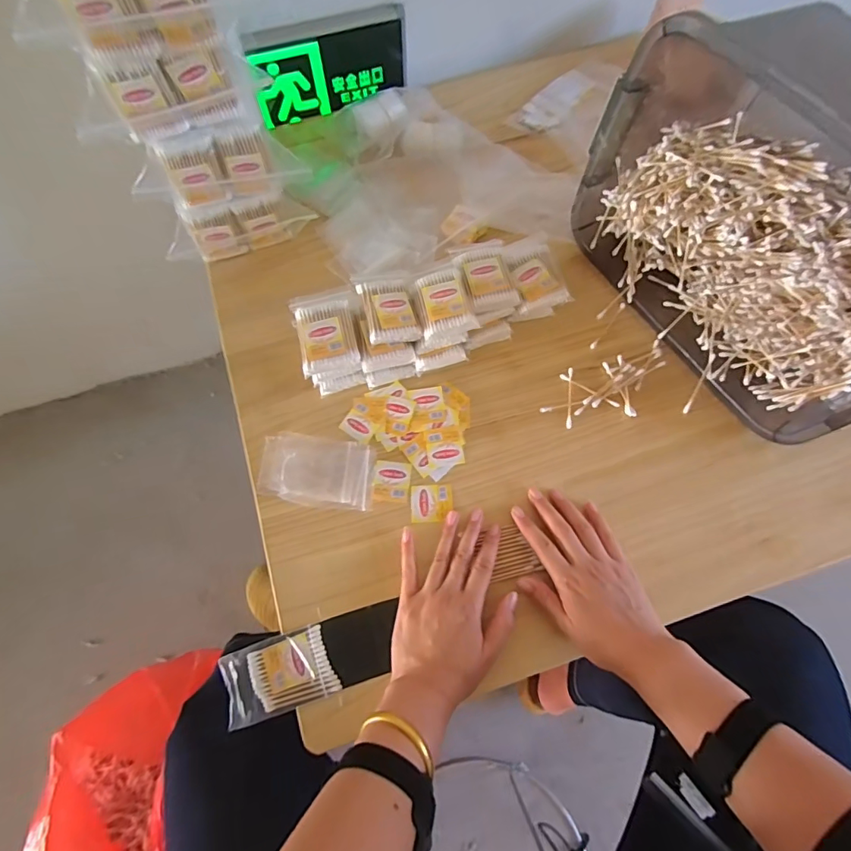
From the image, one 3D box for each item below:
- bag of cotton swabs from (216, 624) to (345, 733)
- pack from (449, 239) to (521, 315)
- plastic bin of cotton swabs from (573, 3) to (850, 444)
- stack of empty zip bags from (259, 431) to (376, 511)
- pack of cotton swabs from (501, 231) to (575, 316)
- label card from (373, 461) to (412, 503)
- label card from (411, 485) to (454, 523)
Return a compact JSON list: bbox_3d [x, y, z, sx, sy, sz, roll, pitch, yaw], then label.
[{"bbox_3d":[-0.139,0.235,0.456,0.100,0.007,0.065,-20,72,-6],"label":"bag of cotton swabs"},{"bbox_3d":[0.067,-0.169,0.535,0.057,0.014,0.090,-16,70,-5],"label":"pack"},{"bbox_3d":[0.352,-0.209,0.477,0.214,0.236,0.419,-32,74,-9],"label":"plastic bin of cotton swabs"},{"bbox_3d":[-0.115,0.047,0.515,0.121,0.011,0.074,8,72,4],"label":"stack of empty zip bags"},{"bbox_3d":[0.121,-0.172,0.551,0.065,0.026,0.087,-18,79,-16],"label":"pack of cotton swabs"},{"bbox_3d":[-0.036,0.060,0.520,0.038,0.004,0.043,4,72,3],"label":"label card"},{"bbox_3d":[0.007,0.082,0.511,0.043,0.004,0.040,-4,67,1],"label":"label card"}]

